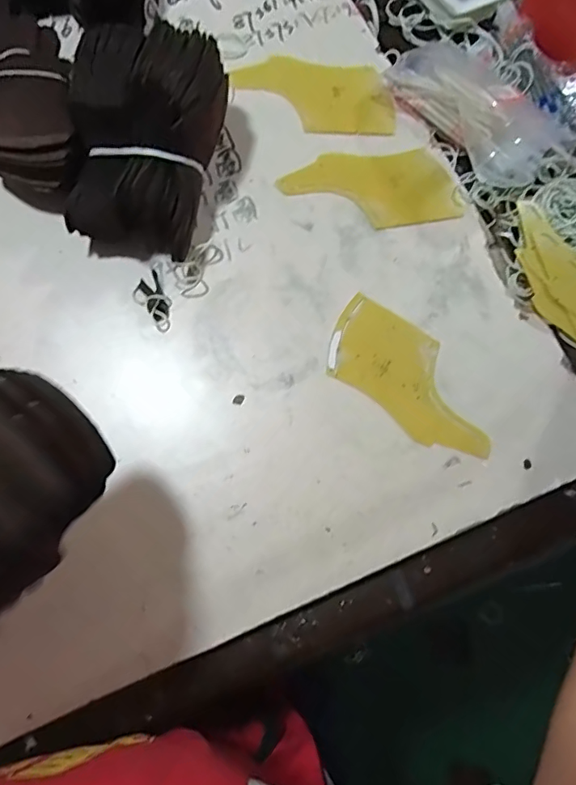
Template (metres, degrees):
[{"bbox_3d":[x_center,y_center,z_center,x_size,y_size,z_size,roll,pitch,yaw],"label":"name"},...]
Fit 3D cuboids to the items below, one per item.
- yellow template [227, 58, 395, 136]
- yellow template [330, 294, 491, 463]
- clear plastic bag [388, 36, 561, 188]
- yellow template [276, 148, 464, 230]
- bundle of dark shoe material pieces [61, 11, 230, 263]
[{"bbox_3d":[0.025,-0.270,0.458,0.147,0.004,0.074,10,75,2],"label":"yellow template"},{"bbox_3d":[0.096,-0.012,0.388,0.144,0.004,0.072,37,77,9],"label":"yellow template"},{"bbox_3d":[0.168,-0.252,0.443,0.090,0.028,0.156,-38,78,-10],"label":"clear plastic bag"},{"bbox_3d":[0.070,-0.175,0.434,0.148,0.004,0.074,-4,74,-3],"label":"yellow template"},{"bbox_3d":[-0.114,-0.194,0.395,0.106,0.082,0.160,11,75,2],"label":"bundle of dark shoe material pieces"}]

